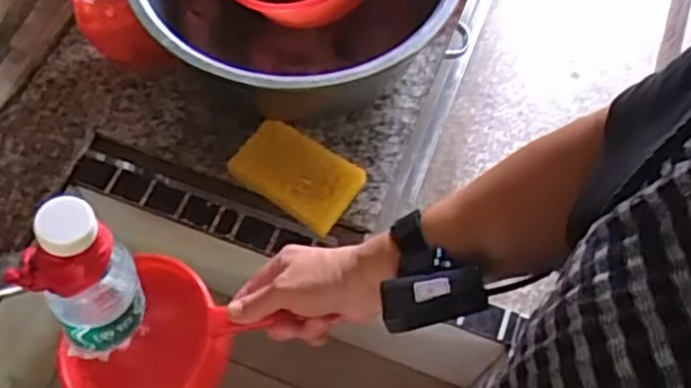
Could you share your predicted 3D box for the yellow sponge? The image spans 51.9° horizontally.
[{"bbox_3d":[-0.049,-0.021,0.749,0.125,0.036,0.079,29,67,13],"label":"yellow sponge"}]

